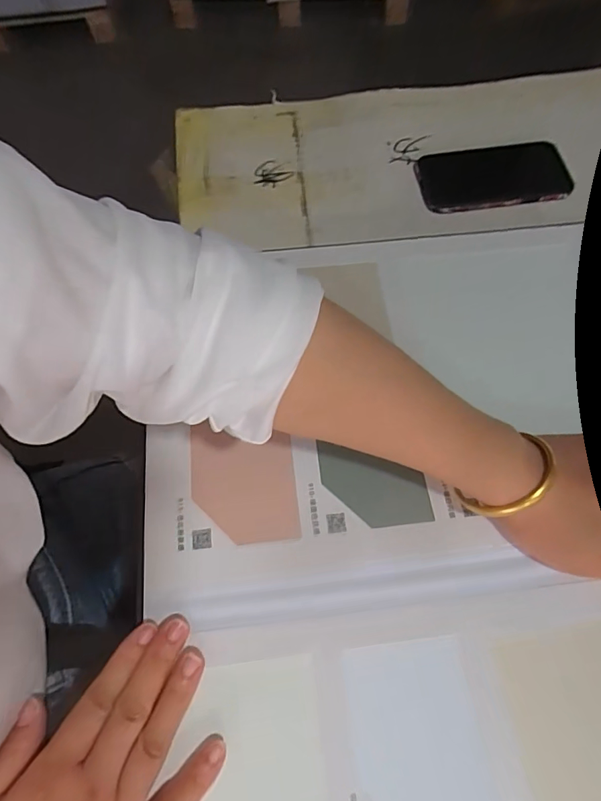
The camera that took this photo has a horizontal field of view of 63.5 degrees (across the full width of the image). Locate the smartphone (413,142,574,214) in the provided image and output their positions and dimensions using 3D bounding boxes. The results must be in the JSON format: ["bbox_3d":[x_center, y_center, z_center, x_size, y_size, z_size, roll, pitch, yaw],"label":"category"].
[{"bbox_3d":[0.196,-0.230,0.497,0.147,0.009,0.073,-8,74,0],"label":"smartphone"}]

